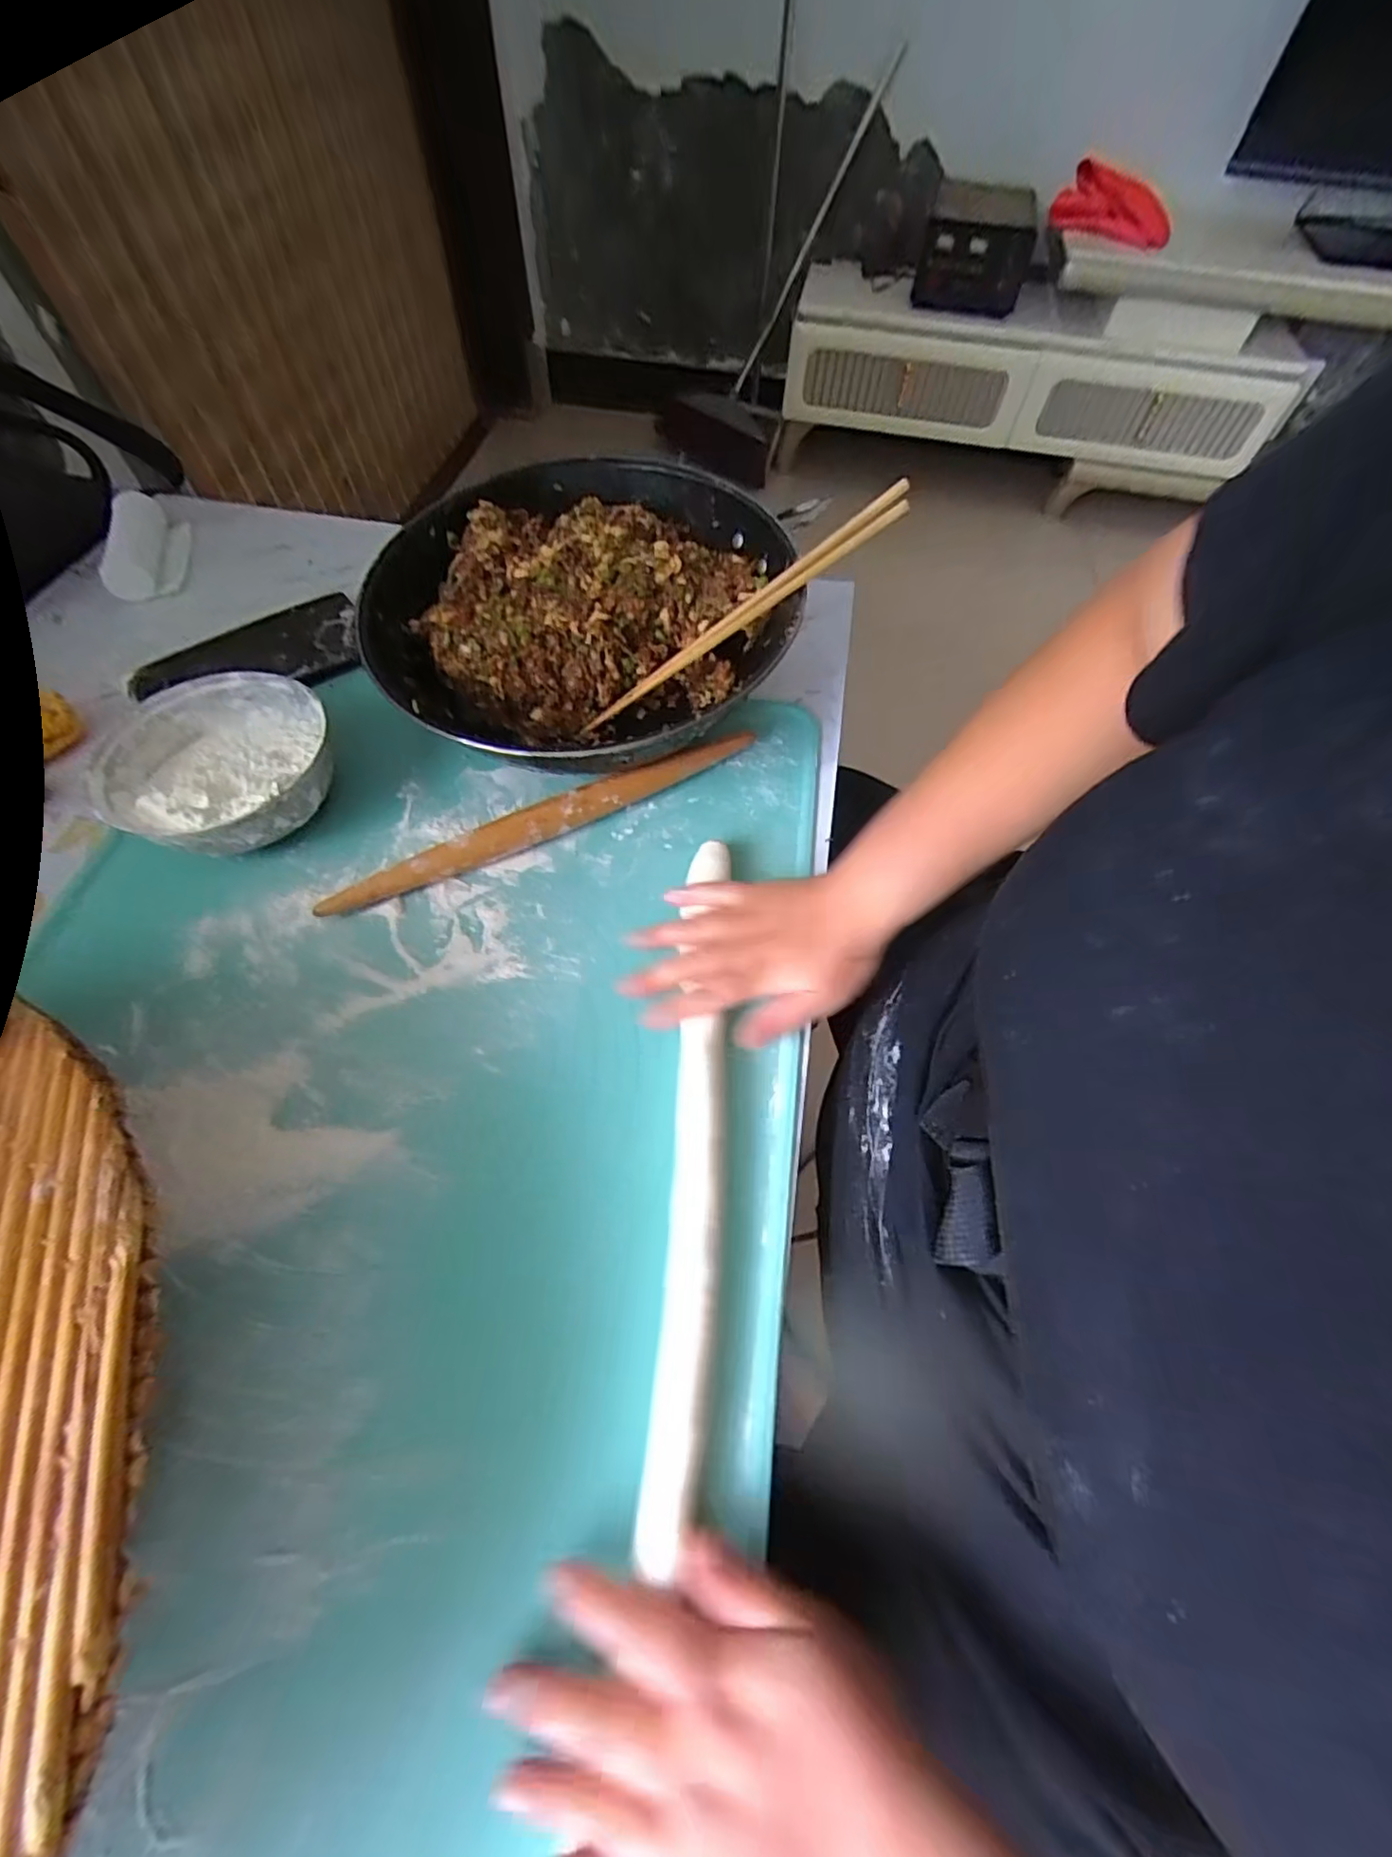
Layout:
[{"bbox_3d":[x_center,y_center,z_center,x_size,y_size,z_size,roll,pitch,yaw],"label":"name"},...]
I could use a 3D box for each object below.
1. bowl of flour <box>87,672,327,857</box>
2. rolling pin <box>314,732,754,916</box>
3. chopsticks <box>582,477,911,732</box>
[{"bbox_3d":[-0.324,-0.110,0.446,0.151,0.057,0.141,0,60,-1],"label":"bowl of flour"},{"bbox_3d":[-0.099,-0.078,0.455,0.315,0.027,0.023,-28,65,-16],"label":"rolling pin"},{"bbox_3d":[0.030,-0.227,0.471,0.271,0.015,0.016,-29,60,19],"label":"chopsticks"}]

